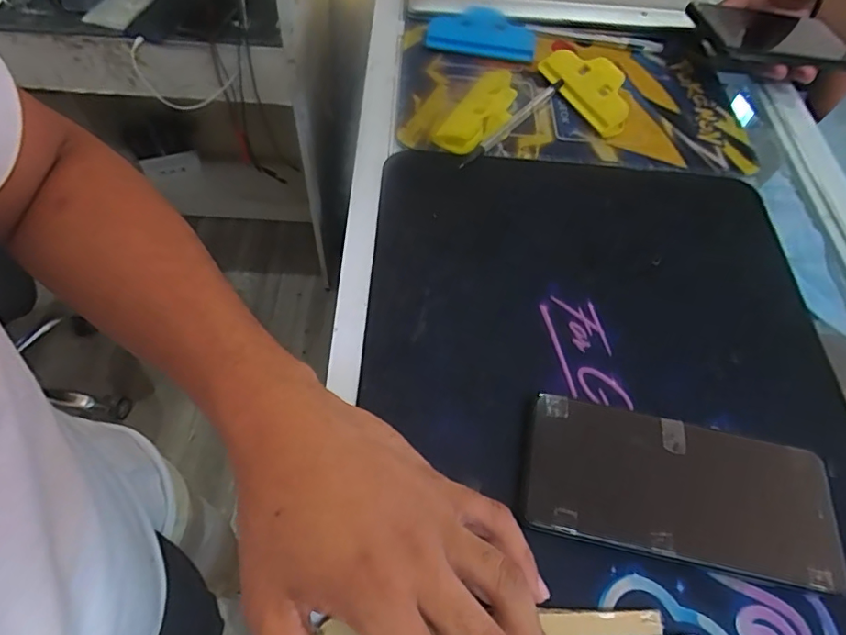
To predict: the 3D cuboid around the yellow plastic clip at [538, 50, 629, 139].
[{"bbox_3d":[0.149,-0.207,0.458,0.041,0.028,0.106,-20,62,-17],"label":"yellow plastic clip"}]

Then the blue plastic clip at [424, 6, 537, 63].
[{"bbox_3d":[0.053,-0.261,0.470,0.098,0.028,0.037,8,57,0],"label":"blue plastic clip"}]

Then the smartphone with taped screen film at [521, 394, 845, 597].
[{"bbox_3d":[0.133,0.090,0.272,0.157,0.012,0.073,12,58,3],"label":"smartphone with taped screen film"}]

